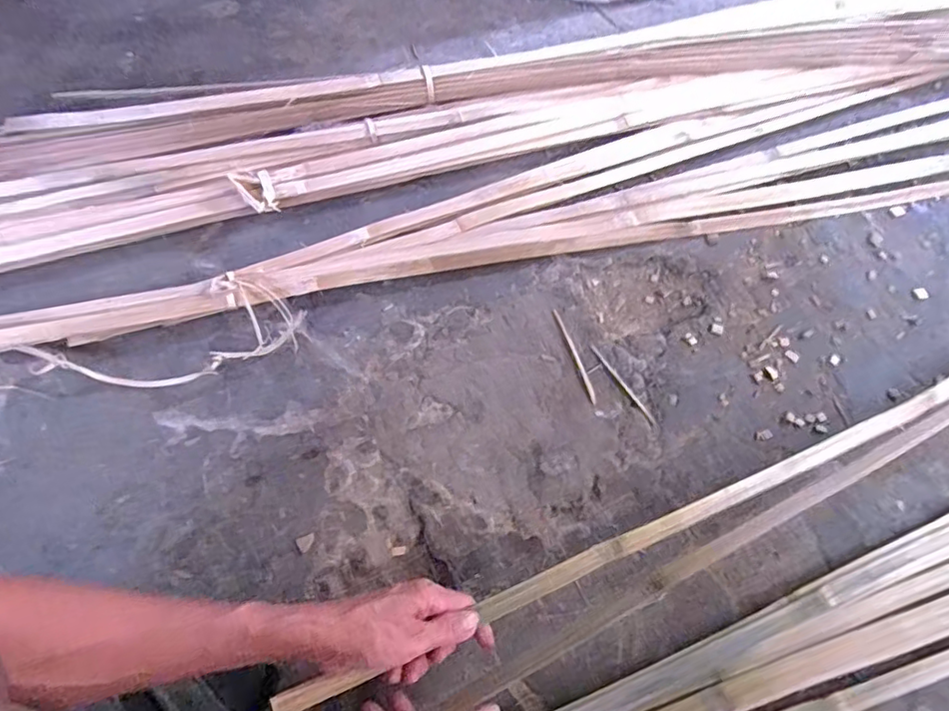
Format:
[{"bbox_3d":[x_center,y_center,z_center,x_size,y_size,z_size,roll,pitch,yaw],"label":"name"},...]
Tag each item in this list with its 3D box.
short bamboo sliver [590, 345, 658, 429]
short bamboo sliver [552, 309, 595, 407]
[{"bbox_3d":[0.168,0.033,0.631,0.008,0.004,0.116,-27,66,-15],"label":"short bamboo sliver"},{"bbox_3d":[0.117,0.000,0.653,0.008,0.004,0.124,-15,63,-9],"label":"short bamboo sliver"}]

